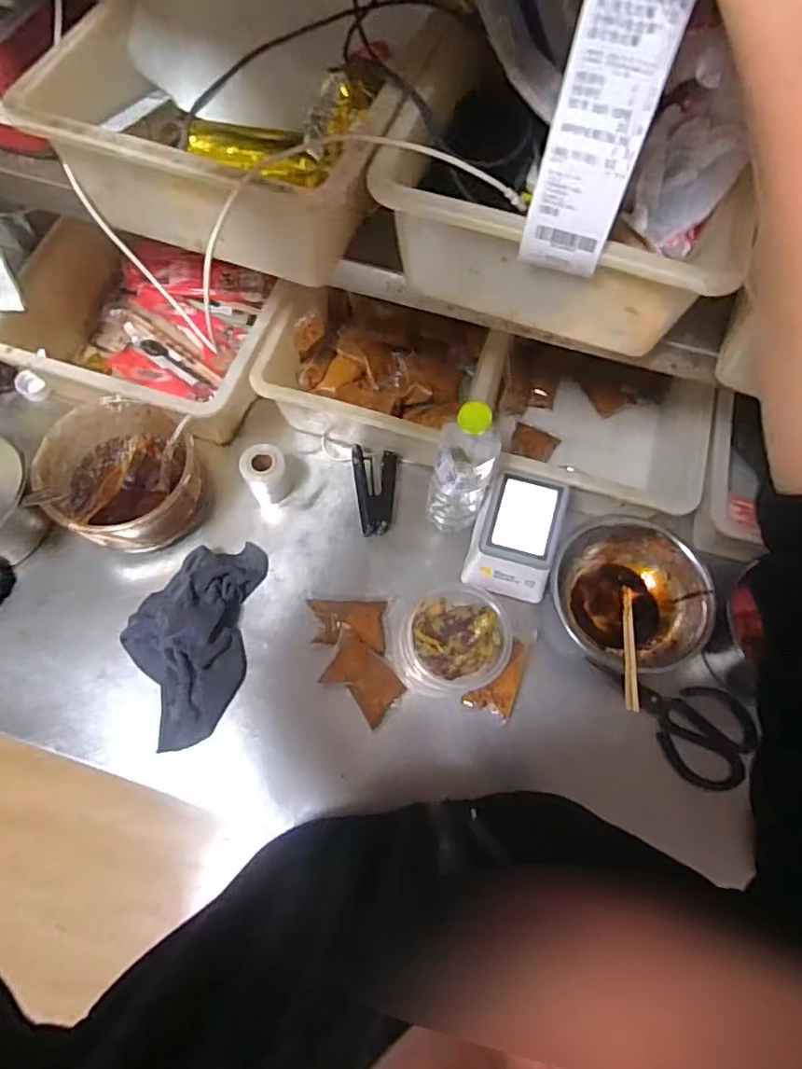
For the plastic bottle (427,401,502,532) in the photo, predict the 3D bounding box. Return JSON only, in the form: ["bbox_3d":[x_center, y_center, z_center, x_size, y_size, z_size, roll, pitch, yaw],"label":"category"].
[{"bbox_3d":[0.071,-0.070,0.677,0.065,0.214,0.058,15,67,4],"label":"plastic bottle"}]

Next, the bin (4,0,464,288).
[{"bbox_3d":[-0.126,-0.393,0.523,0.270,0.112,0.307,19,68,6],"label":"bin"}]

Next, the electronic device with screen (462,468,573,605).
[{"bbox_3d":[0.137,0.002,0.714,0.098,0.097,0.119,14,67,3],"label":"electronic device with screen"}]

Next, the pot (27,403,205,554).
[{"bbox_3d":[-0.331,-0.065,0.726,0.164,0.102,0.166,1,67,-2],"label":"pot"}]

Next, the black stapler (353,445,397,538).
[{"bbox_3d":[-0.038,-0.056,0.774,0.056,0.023,0.117,5,67,0],"label":"black stapler"}]

